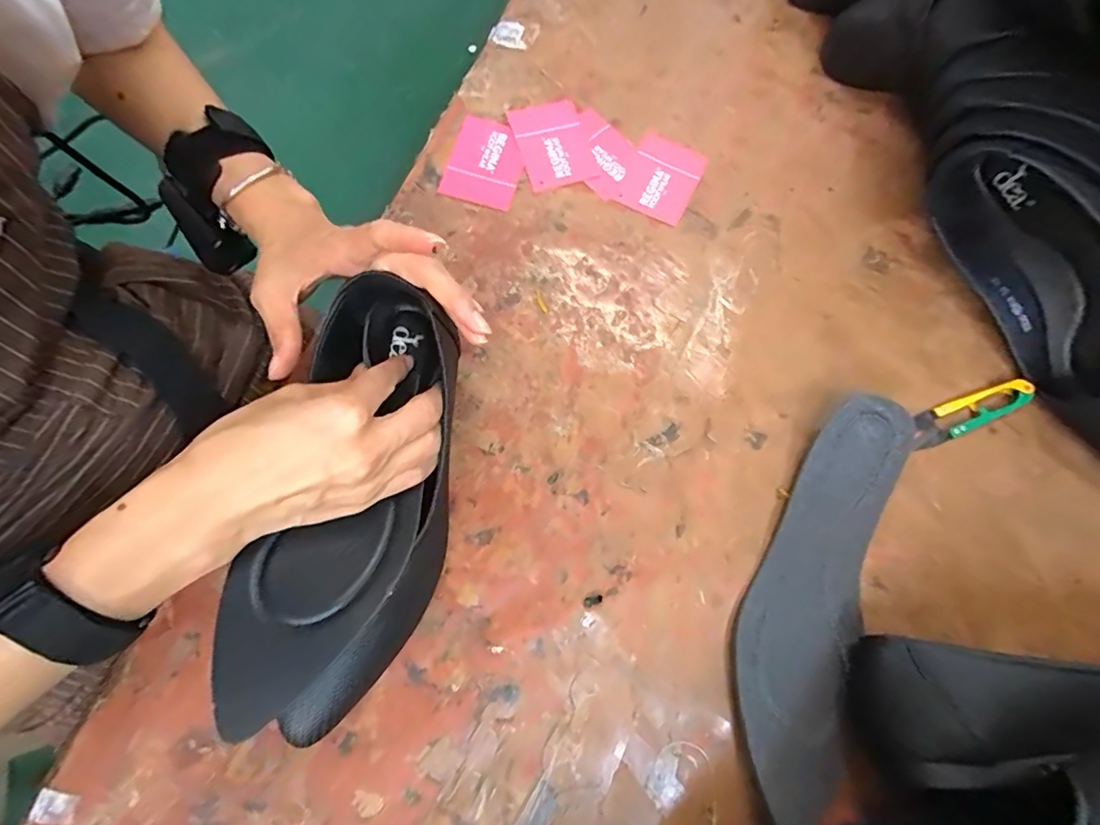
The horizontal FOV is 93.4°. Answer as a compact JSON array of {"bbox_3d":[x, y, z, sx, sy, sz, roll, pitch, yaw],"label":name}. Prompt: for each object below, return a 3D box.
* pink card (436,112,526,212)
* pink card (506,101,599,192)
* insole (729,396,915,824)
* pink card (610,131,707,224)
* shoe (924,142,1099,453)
[{"bbox_3d":[-0.050,-0.194,0.403,0.055,0.004,0.070,16,78,-2],"label":"pink card"},{"bbox_3d":[0.003,-0.213,0.413,0.056,0.004,0.073,-18,79,-7],"label":"pink card"},{"bbox_3d":[0.161,0.109,0.312,0.072,0.030,0.243,17,74,3],"label":"insole"},{"bbox_3d":[0.089,-0.188,0.412,0.055,0.004,0.074,25,75,5],"label":"pink card"},{"bbox_3d":[0.358,-0.074,0.341,0.073,0.093,0.256,-29,77,-9],"label":"shoe"}]

